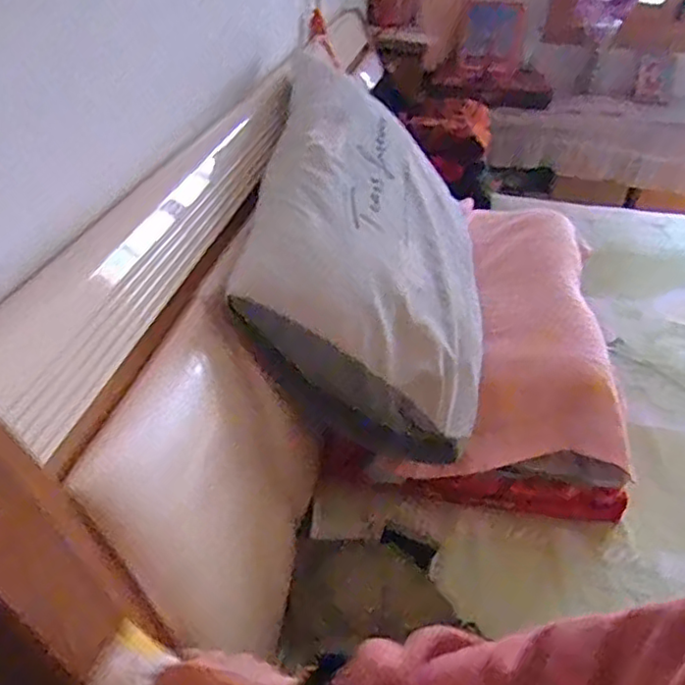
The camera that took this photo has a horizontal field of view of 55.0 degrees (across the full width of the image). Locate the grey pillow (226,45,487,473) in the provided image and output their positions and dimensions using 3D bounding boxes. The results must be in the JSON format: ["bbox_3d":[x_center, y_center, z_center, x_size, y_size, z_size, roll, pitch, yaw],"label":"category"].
[{"bbox_3d":[0.046,-0.160,0.959,0.389,0.107,0.585,32,43,-27],"label":"grey pillow"}]

